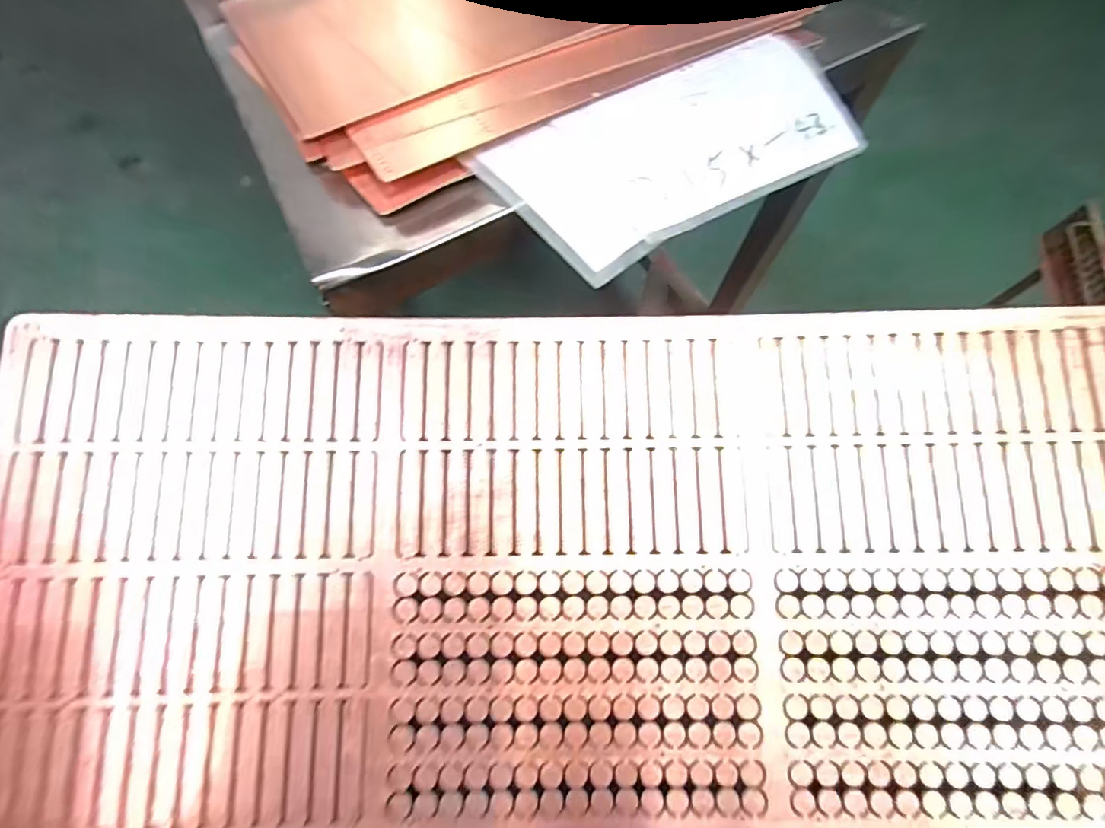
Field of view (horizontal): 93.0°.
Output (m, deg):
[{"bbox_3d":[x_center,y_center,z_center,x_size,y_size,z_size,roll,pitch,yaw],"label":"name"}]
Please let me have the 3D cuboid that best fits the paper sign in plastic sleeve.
[{"bbox_3d":[0.097,-0.209,0.402,0.278,0.010,0.162,-31,73,-11],"label":"paper sign in plastic sleeve"}]

